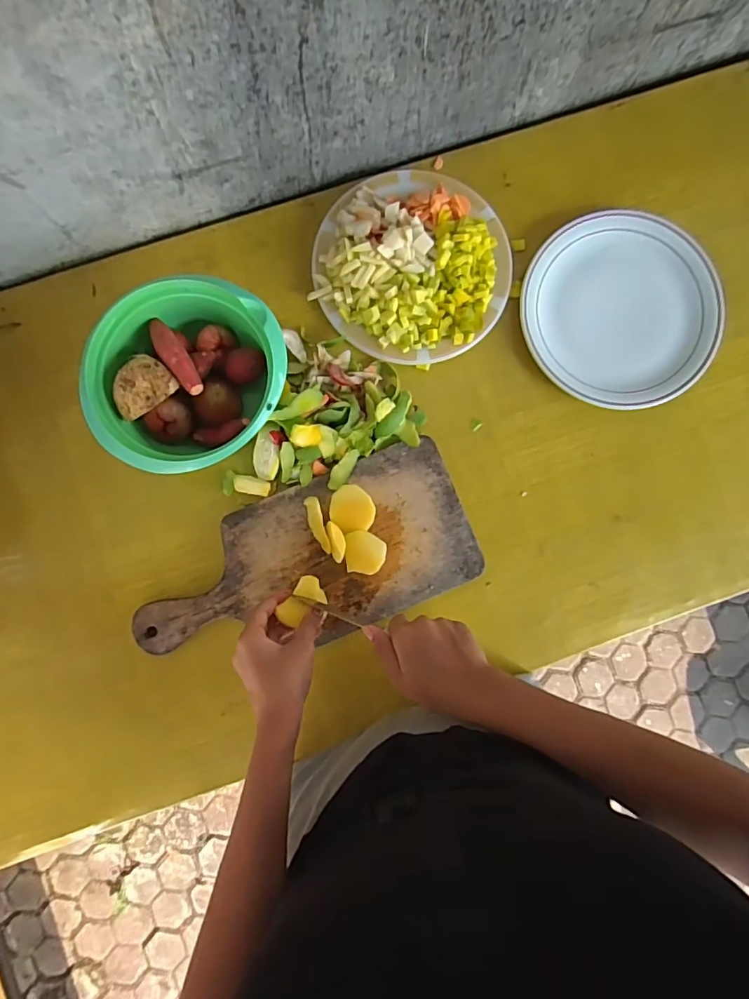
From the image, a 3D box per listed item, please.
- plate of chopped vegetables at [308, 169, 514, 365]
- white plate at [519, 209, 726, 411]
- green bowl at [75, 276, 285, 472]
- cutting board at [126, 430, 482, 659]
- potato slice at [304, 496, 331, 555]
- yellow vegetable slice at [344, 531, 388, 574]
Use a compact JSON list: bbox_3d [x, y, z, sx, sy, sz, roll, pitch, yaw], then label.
[{"bbox_3d":[0.043,-0.265,0.562,0.216,0.050,0.214,0,87,-3],"label":"plate of chopped vegetables"},{"bbox_3d":[0.281,-0.219,0.578,0.219,0.030,0.213,0,87,-3],"label":"white plate"},{"bbox_3d":[-0.184,-0.121,0.526,0.186,0.092,0.179,0,87,-3],"label":"green bowl"},{"bbox_3d":[-0.073,0.075,0.550,0.359,0.025,0.167,-25,89,-4],"label":"cutting board"},{"bbox_3d":[-0.061,0.027,0.539,0.016,0.012,0.062,-15,88,-4],"label":"potato slice"},{"bbox_3d":[-0.009,0.056,0.533,0.042,0.004,0.045,-1,93,6],"label":"yellow vegetable slice"}]

